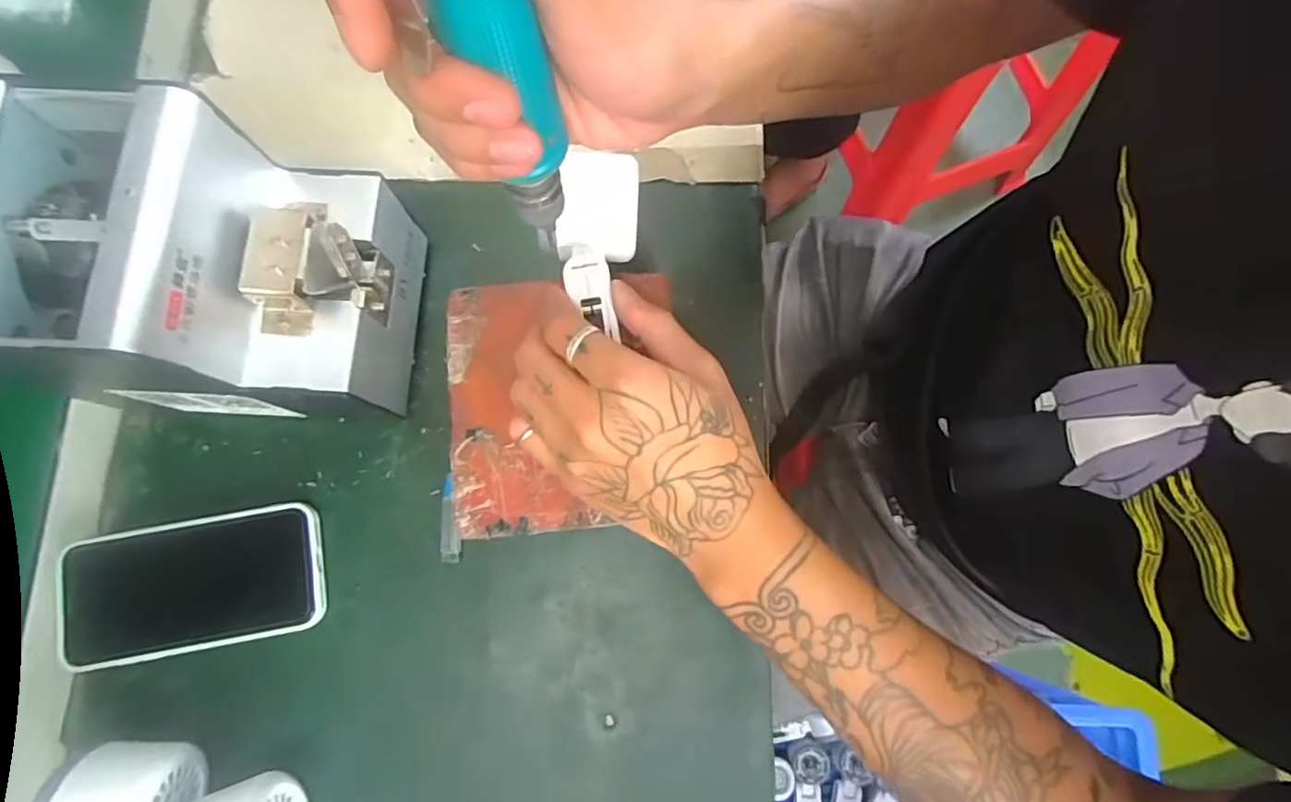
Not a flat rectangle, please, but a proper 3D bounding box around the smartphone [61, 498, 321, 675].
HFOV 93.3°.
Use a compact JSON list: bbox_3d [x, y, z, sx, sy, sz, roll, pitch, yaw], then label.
[{"bbox_3d":[-0.264,0.107,0.356,0.143,0.005,0.074,-9,82,-6],"label":"smartphone"}]

